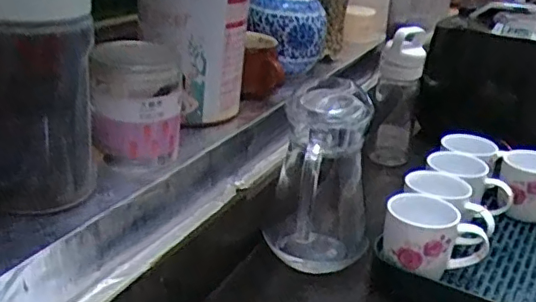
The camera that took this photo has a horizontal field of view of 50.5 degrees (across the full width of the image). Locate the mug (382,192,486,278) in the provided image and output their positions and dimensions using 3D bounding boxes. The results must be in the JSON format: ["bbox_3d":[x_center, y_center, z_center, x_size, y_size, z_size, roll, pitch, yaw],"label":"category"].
[{"bbox_3d":[0.185,0.102,0.659,0.106,0.079,0.081,-7,25,-22],"label":"mug"}]

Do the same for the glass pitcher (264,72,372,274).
[{"bbox_3d":[0.057,0.037,0.677,0.108,0.204,0.097,-7,25,-22],"label":"glass pitcher"}]

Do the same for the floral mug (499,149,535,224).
[{"bbox_3d":[0.373,0.048,0.797,0.121,0.084,0.083,-3,24,-14],"label":"floral mug"}]

